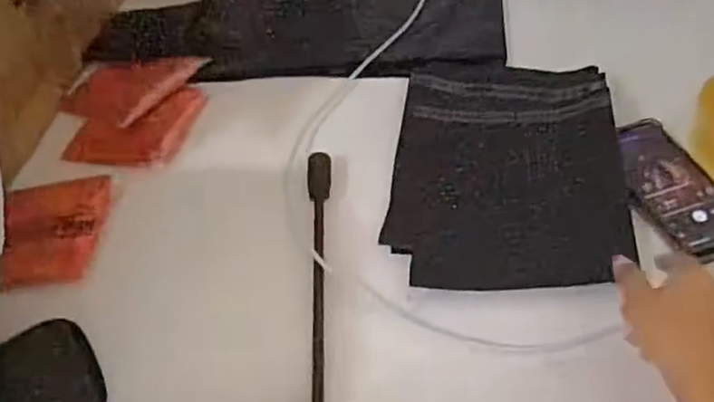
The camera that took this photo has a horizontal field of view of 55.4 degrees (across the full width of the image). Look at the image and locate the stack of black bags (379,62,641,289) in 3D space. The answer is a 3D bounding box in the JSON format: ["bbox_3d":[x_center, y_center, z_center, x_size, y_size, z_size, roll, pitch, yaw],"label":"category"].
[{"bbox_3d":[0.143,-0.047,0.656,0.208,0.023,0.296,1,48,8],"label":"stack of black bags"}]

